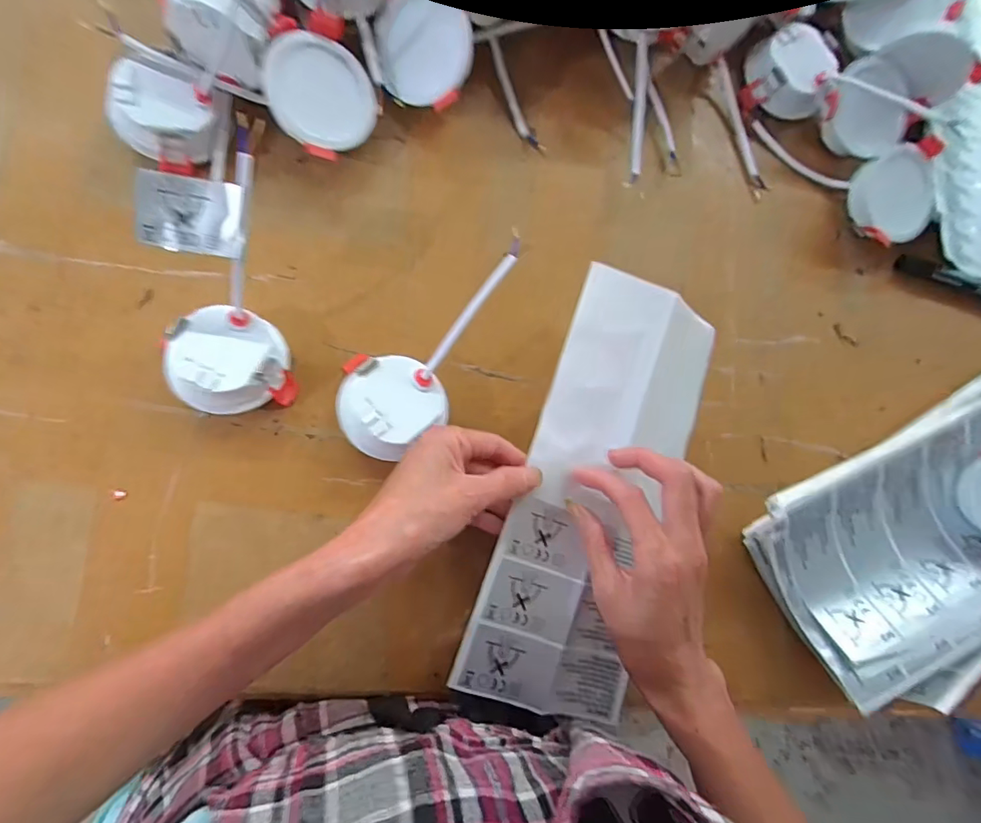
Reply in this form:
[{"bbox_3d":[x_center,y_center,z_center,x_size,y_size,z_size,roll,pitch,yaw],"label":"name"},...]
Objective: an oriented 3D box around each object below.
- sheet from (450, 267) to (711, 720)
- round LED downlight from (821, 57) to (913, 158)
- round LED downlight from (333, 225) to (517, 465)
[{"bbox_3d":[0.077,0.054,0.355,0.117,0.035,0.289,20,83,-5],"label":"sheet"},{"bbox_3d":[0.308,-0.247,0.423,0.068,0.030,0.064,41,98,-10],"label":"round LED downlight"},{"bbox_3d":[-0.034,-0.034,0.348,0.156,0.054,0.066,-38,89,-11],"label":"round LED downlight"}]

